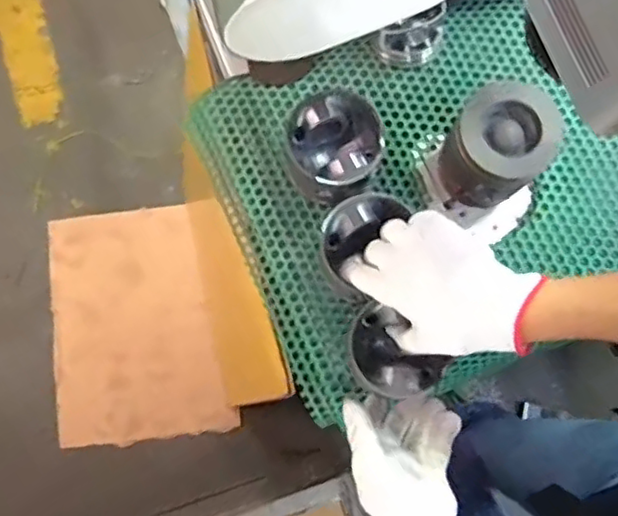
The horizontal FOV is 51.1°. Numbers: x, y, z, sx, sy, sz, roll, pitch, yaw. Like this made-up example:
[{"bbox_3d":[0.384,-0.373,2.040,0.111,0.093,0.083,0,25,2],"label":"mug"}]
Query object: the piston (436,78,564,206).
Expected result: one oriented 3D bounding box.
[{"bbox_3d":[0.172,-0.100,0.609,0.093,0.102,0.086,0,79,-1],"label":"piston"}]

